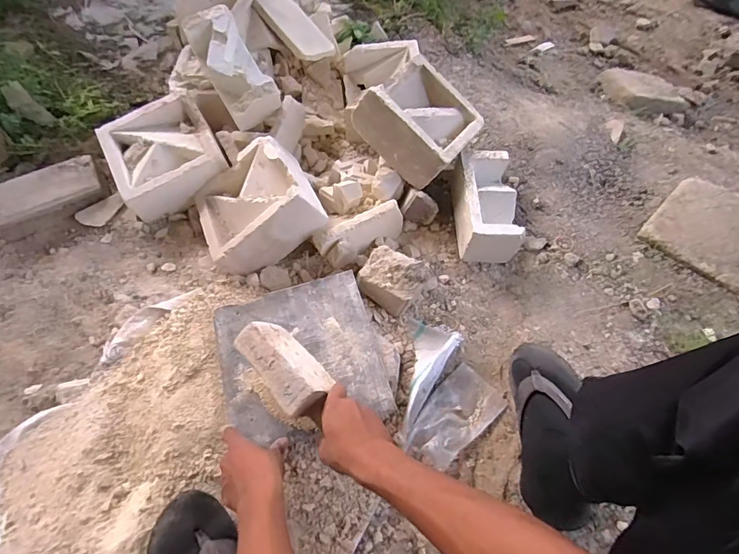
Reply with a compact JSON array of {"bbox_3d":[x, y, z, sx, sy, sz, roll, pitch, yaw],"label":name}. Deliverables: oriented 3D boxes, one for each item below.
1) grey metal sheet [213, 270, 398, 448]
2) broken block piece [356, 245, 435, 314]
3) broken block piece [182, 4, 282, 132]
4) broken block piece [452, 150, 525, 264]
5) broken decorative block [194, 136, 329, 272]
[{"bbox_3d":[-0.110,0.123,0.698,0.243,0.009,0.240,-16,63,-9],"label":"grey metal sheet"},{"bbox_3d":[0.041,0.007,0.771,0.115,0.098,0.079,41,69,19],"label":"broken block piece"},{"bbox_3d":[-0.270,-0.414,0.885,0.103,0.106,0.215,-31,94,-16],"label":"broken block piece"},{"bbox_3d":[0.230,-0.142,0.866,0.111,0.093,0.198,-3,62,-2],"label":"broken block piece"},{"bbox_3d":[-0.214,-0.136,0.844,0.203,0.098,0.208,-35,54,11],"label":"broken decorative block"}]

